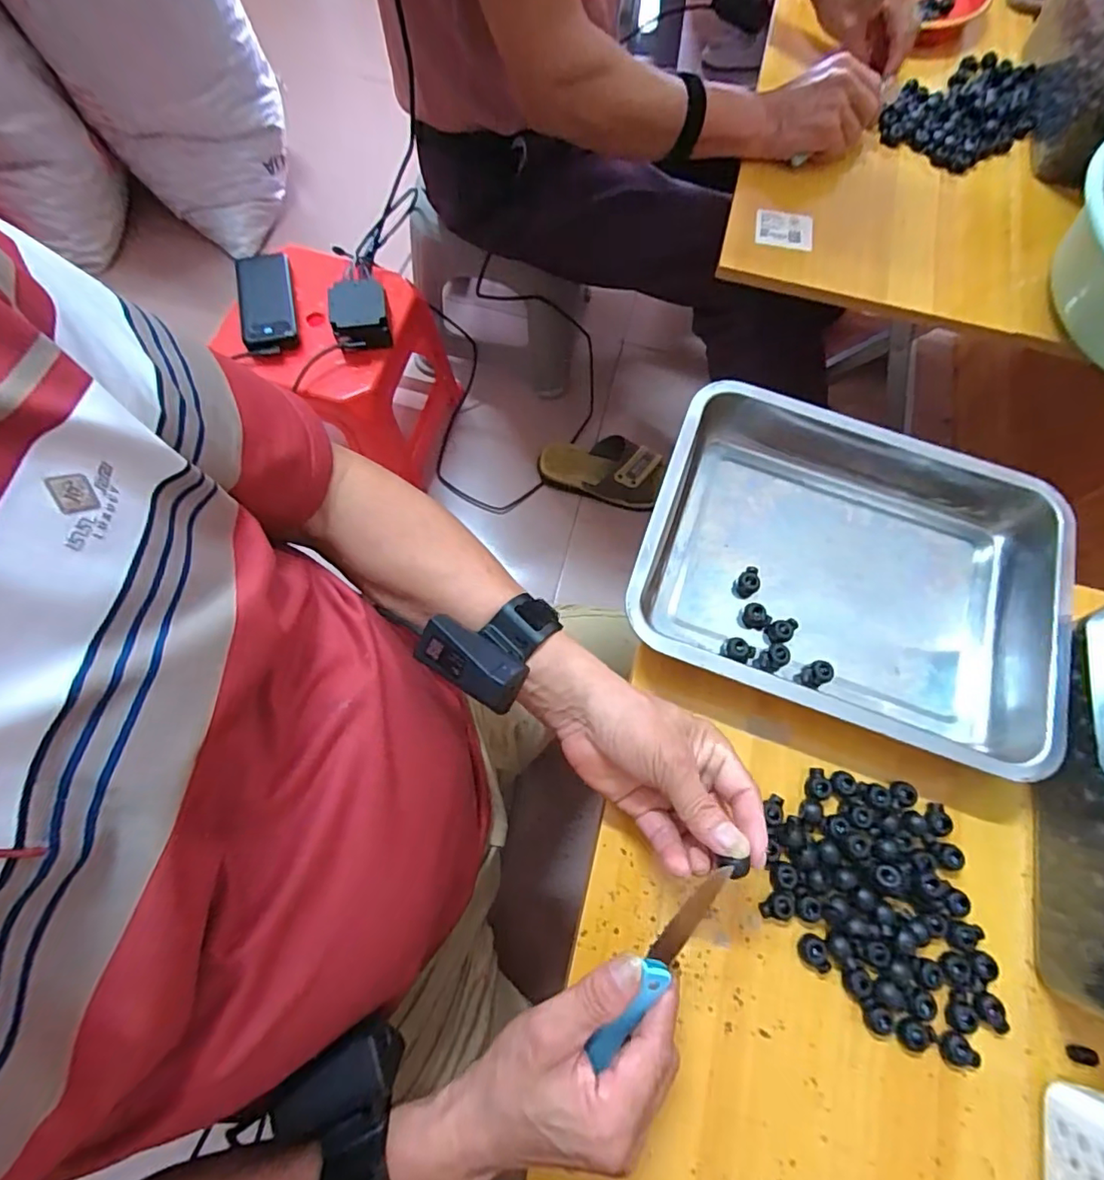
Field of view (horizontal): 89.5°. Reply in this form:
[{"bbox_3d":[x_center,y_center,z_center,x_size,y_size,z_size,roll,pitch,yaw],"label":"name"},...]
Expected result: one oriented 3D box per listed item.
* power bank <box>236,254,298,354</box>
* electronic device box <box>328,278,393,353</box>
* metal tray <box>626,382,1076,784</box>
[{"bbox_3d":[-0.395,-0.397,0.773,0.069,0.021,0.157,-13,73,-7],"label":"power bank"},{"bbox_3d":[-0.263,-0.377,0.766,0.077,0.057,0.086,-9,72,-6],"label":"electronic device box"},{"bbox_3d":[0.231,-0.017,0.434,0.310,0.046,0.240,20,72,4],"label":"metal tray"}]

